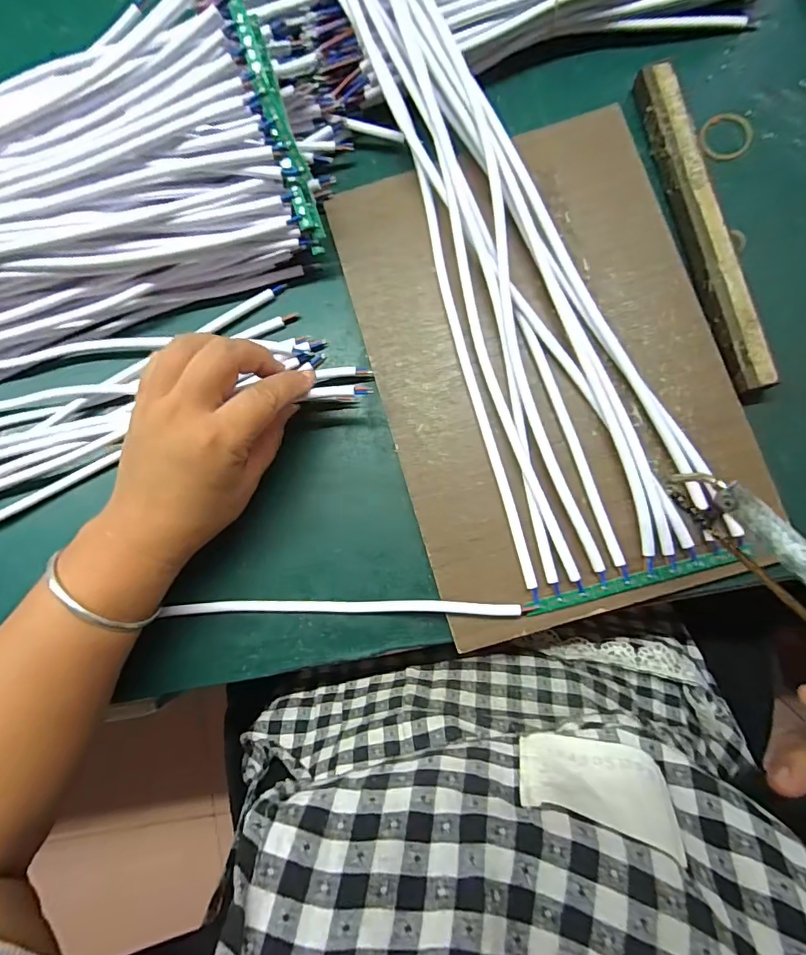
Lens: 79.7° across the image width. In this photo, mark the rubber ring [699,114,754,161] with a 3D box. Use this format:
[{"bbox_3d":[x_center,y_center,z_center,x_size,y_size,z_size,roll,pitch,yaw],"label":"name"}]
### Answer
[{"bbox_3d":[0.210,-0.222,0.314,0.032,0.005,0.028,39,88,9],"label":"rubber ring"}]

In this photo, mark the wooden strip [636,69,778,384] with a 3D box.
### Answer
[{"bbox_3d":[0.182,-0.153,0.292,0.019,0.013,0.210,-13,82,4],"label":"wooden strip"}]

